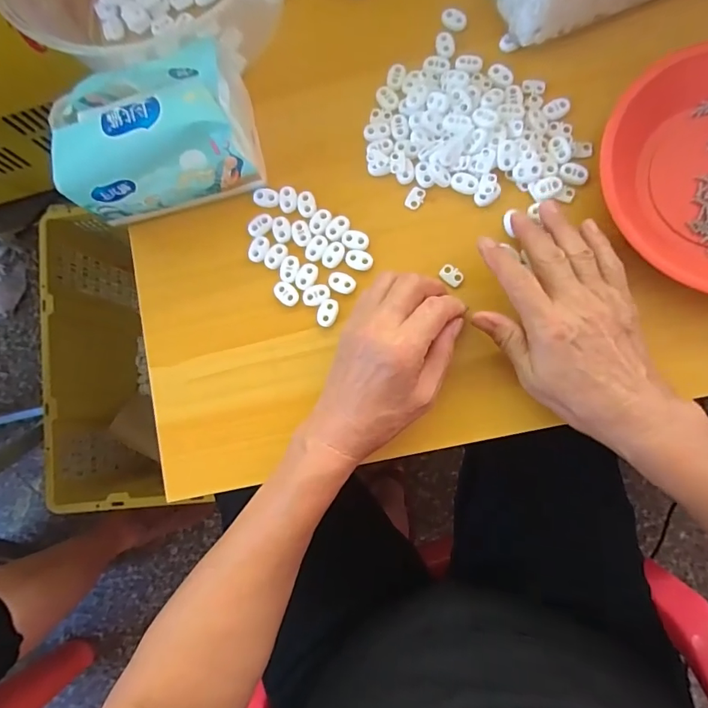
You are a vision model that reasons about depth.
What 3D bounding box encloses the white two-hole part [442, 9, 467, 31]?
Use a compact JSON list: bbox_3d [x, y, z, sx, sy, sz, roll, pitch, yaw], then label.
[{"bbox_3d":[0.086,-0.288,0.393,0.022,0.004,0.016,30,87,8],"label":"white two-hole part"}]

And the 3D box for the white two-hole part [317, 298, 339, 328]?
[{"bbox_3d":[-0.021,-0.033,0.371,0.015,0.004,0.022,15,85,7],"label":"white two-hole part"}]

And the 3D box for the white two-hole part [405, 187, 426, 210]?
[{"bbox_3d":[0.051,-0.130,0.380,0.013,0.004,0.018,28,87,8],"label":"white two-hole part"}]

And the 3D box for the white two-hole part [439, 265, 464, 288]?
[{"bbox_3d":[0.079,-0.063,0.368,0.018,0.004,0.013,37,88,9],"label":"white two-hole part"}]

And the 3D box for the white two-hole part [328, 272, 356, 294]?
[{"bbox_3d":[-0.010,-0.058,0.371,0.023,0.004,0.016,26,86,8],"label":"white two-hole part"}]

